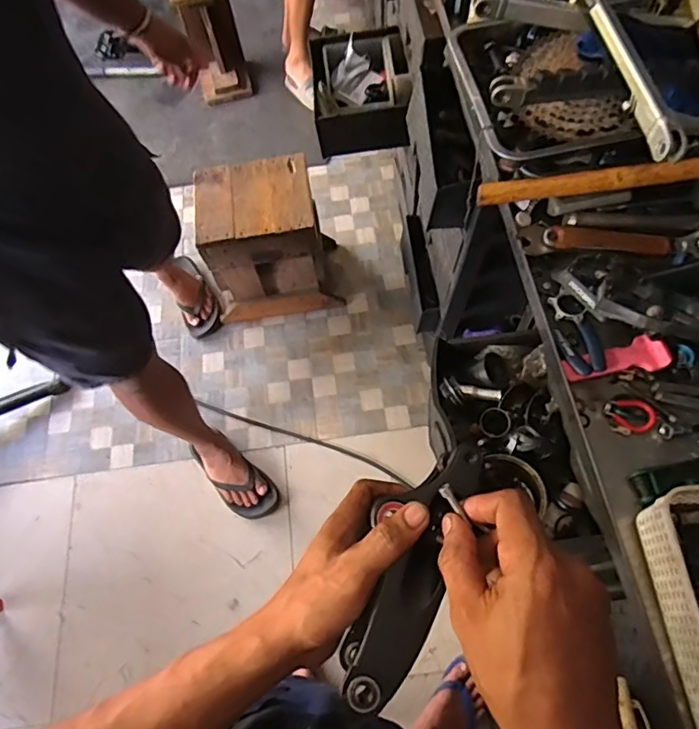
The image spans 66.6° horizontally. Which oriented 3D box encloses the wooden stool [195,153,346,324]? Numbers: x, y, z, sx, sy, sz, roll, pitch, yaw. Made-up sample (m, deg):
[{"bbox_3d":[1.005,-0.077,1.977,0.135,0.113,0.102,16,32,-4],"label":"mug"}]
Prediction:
[{"bbox_3d":[-0.234,-0.343,1.561,0.365,0.411,0.255,-14,65,-2],"label":"wooden stool"}]

